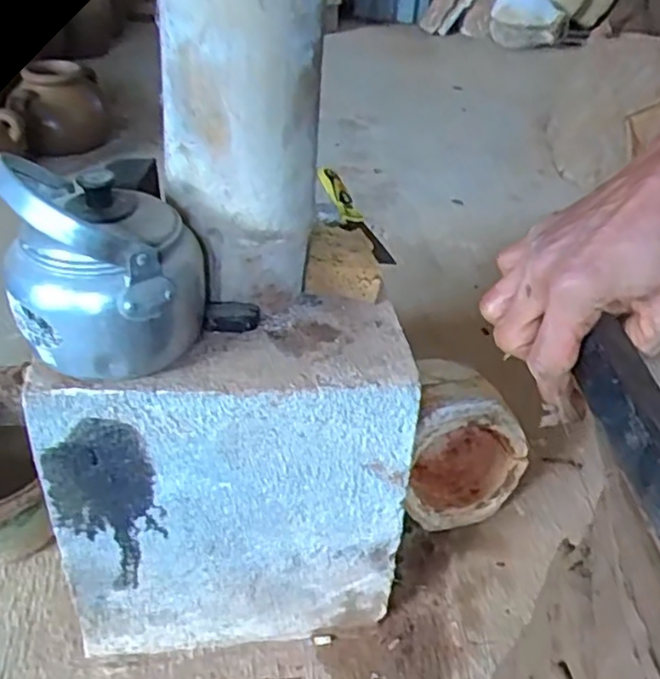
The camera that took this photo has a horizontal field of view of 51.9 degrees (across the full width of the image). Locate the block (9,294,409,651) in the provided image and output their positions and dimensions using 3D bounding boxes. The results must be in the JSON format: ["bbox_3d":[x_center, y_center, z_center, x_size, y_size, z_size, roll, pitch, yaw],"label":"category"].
[{"bbox_3d":[-0.108,0.177,0.764,0.355,0.425,0.126,-3,38,-12],"label":"block"}]

